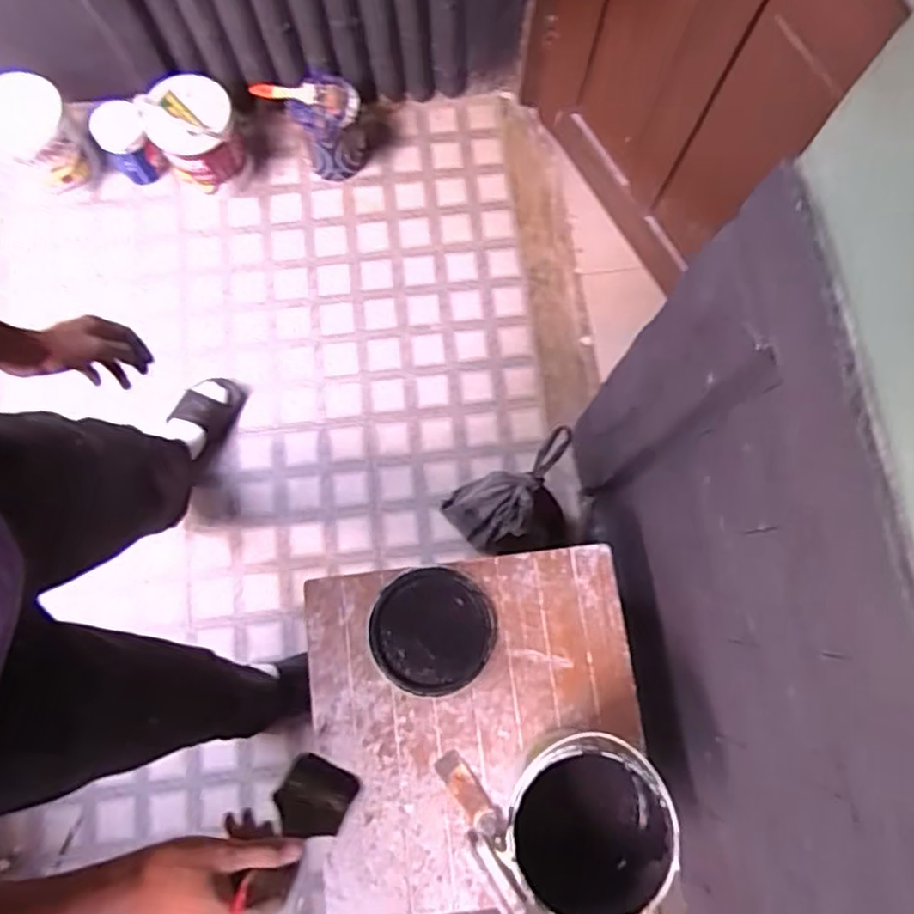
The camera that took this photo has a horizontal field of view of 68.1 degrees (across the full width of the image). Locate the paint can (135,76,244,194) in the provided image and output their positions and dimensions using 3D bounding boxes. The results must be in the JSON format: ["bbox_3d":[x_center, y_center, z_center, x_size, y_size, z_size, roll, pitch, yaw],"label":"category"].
[{"bbox_3d":[-0.573,-0.703,1.521,0.178,0.237,0.163,0,77,0],"label":"paint can"}]

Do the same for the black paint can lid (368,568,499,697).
[{"bbox_3d":[-0.033,0.249,0.968,0.174,0.014,0.169,0,77,0],"label":"black paint can lid"}]

